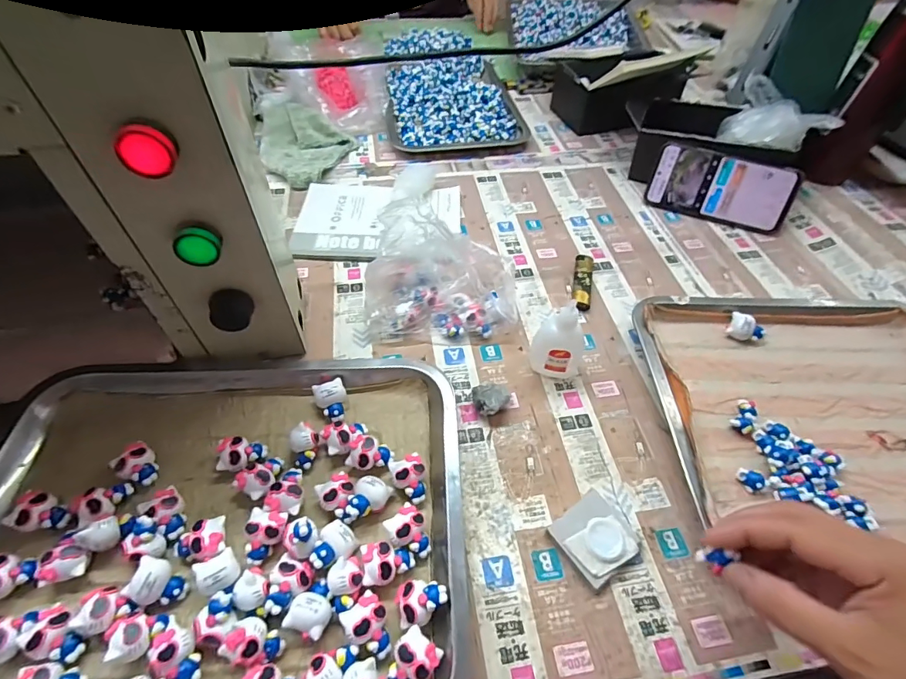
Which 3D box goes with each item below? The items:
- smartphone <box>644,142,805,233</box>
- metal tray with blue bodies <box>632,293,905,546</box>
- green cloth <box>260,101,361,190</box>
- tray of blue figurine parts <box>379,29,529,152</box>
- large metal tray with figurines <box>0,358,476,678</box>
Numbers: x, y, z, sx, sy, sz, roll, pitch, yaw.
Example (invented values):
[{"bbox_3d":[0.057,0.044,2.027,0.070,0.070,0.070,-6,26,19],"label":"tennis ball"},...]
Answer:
[{"bbox_3d":[0.342,-0.196,0.570,0.166,0.075,0.009,22,22,15],"label":"smartphone"},{"bbox_3d":[0.332,0.057,0.399,0.302,0.034,0.281,2,52,-1],"label":"metal tray with blue bodies"},{"bbox_3d":[-0.214,-0.297,0.649,0.132,0.034,0.206,-13,54,-12],"label":"green cloth"},{"bbox_3d":[-0.011,-0.457,0.786,0.213,0.036,0.419,-4,53,-6],"label":"tray of blue figurine parts"},{"bbox_3d":[-0.171,0.129,0.314,0.358,0.027,0.270,-2,52,-4],"label":"large metal tray with figurines"}]

